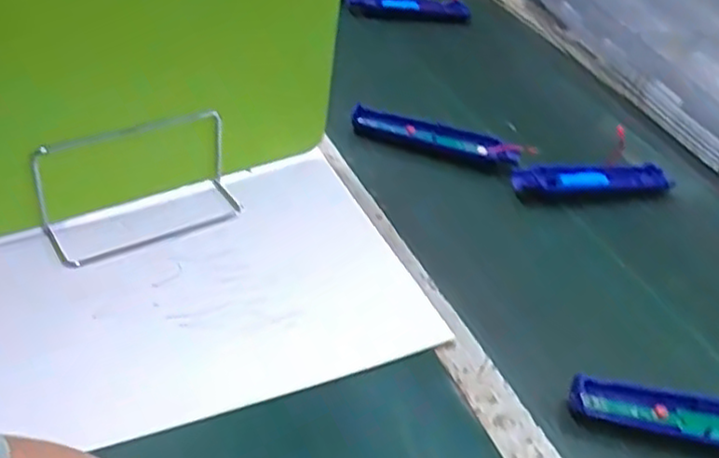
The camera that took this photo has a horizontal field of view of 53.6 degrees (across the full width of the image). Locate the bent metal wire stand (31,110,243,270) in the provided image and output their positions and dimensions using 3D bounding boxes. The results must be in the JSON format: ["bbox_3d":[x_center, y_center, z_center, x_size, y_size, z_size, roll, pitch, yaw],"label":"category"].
[{"bbox_3d":[-0.169,-0.042,0.567,0.167,0.080,0.076,-25,50,-32],"label":"bent metal wire stand"}]

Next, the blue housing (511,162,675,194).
[{"bbox_3d":[0.236,-0.049,0.718,0.175,0.015,0.038,-5,43,-14],"label":"blue housing"}]

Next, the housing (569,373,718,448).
[{"bbox_3d":[0.246,0.131,0.495,0.195,0.013,0.040,13,41,6],"label":"housing"}]

